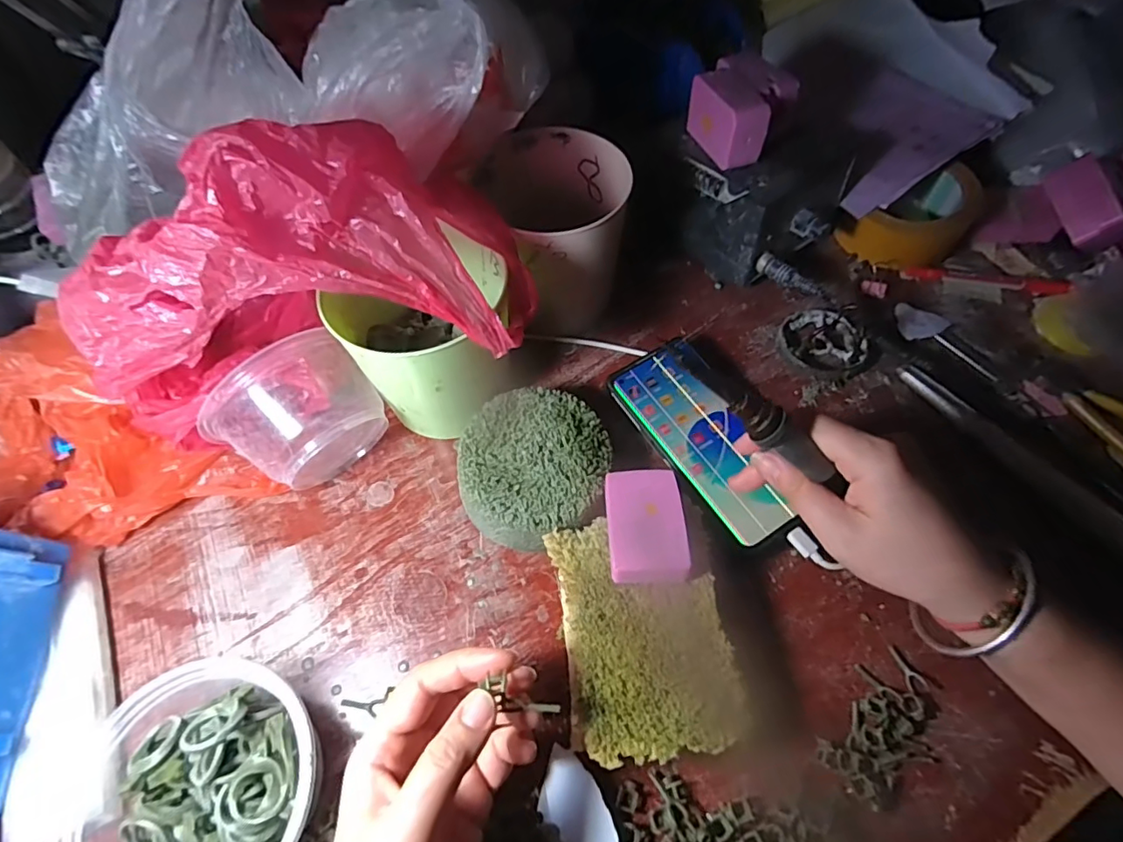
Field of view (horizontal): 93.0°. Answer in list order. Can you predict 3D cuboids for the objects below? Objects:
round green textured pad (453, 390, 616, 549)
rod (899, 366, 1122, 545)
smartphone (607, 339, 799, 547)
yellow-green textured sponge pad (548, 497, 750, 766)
[{"bbox_3d":[-0.018,0.033,0.365,0.097,0.043,0.101,-1,61,2],"label":"round green textured pad"},{"bbox_3d":[0.339,0.043,0.361,0.025,0.018,0.240,-31,65,-14],"label":"rod"},{"bbox_3d":[0.104,0.009,0.377,0.072,0.010,0.152,-30,64,-14],"label":"smartphone"},{"bbox_3d":[0.046,0.122,0.312,0.092,0.041,0.128,-8,61,-2],"label":"yellow-green textured sponge pad"}]

